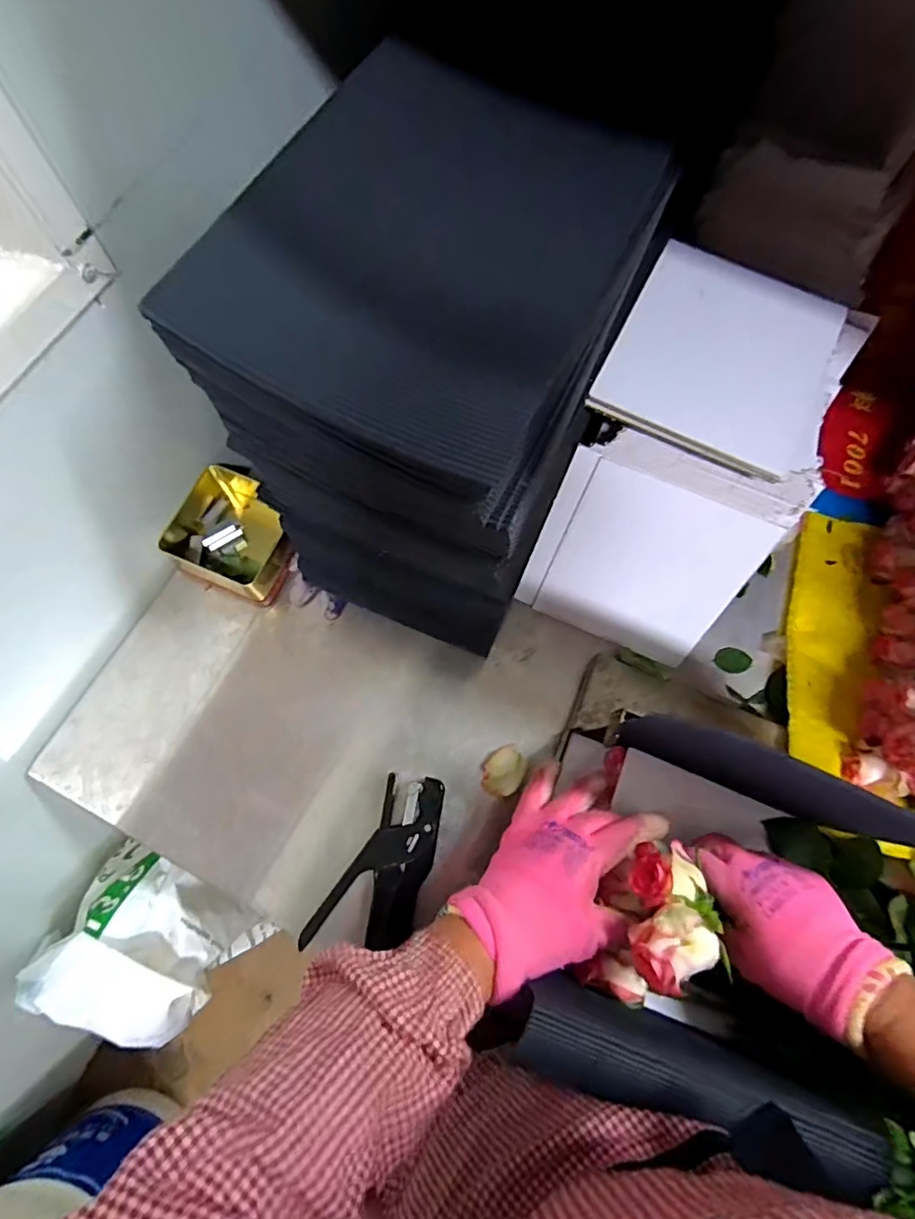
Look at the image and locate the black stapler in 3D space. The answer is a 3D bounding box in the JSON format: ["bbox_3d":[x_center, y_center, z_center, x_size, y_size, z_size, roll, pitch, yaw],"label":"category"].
[{"bbox_3d":[-0.059,0.225,0.482,0.075,0.032,0.163,28,75,6],"label":"black stapler"}]

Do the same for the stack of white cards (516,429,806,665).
[{"bbox_3d":[0.167,-0.048,0.504,0.178,0.188,0.020,22,40,4],"label":"stack of white cards"}]

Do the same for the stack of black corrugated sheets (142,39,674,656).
[{"bbox_3d":[-0.016,-0.149,0.448,0.210,0.318,0.269,28,75,6],"label":"stack of black corrugated sheets"}]

